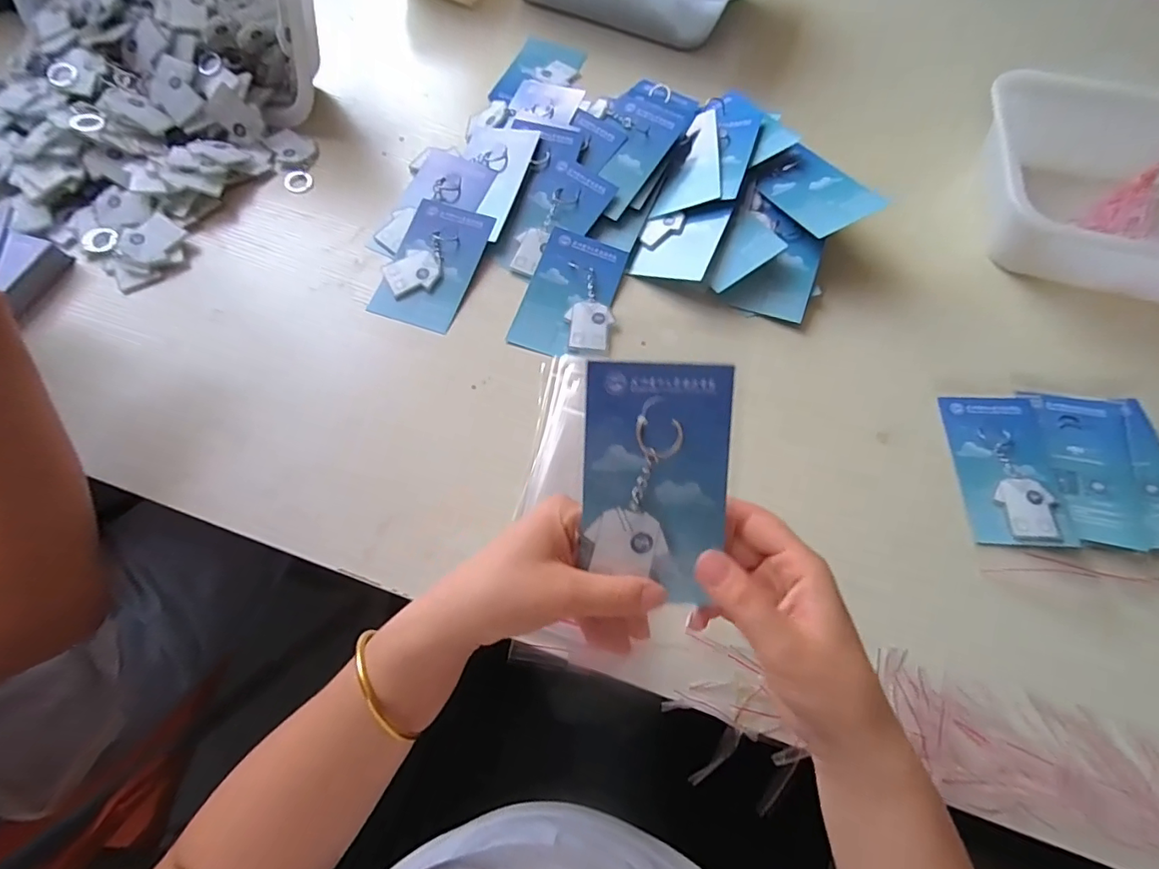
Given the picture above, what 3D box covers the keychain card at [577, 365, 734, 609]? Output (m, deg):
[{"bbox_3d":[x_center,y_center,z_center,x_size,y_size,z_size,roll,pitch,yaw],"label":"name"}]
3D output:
[{"bbox_3d":[0.041,0.026,0.283,0.077,0.006,0.125,2,96,-2],"label":"keychain card"}]

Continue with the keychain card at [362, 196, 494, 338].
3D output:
[{"bbox_3d":[-0.141,-0.166,0.500,0.080,0.007,0.136,17,67,4],"label":"keychain card"}]

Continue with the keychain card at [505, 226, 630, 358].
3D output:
[{"bbox_3d":[-0.006,-0.133,0.494,0.086,0.009,0.132,16,67,4],"label":"keychain card"}]

